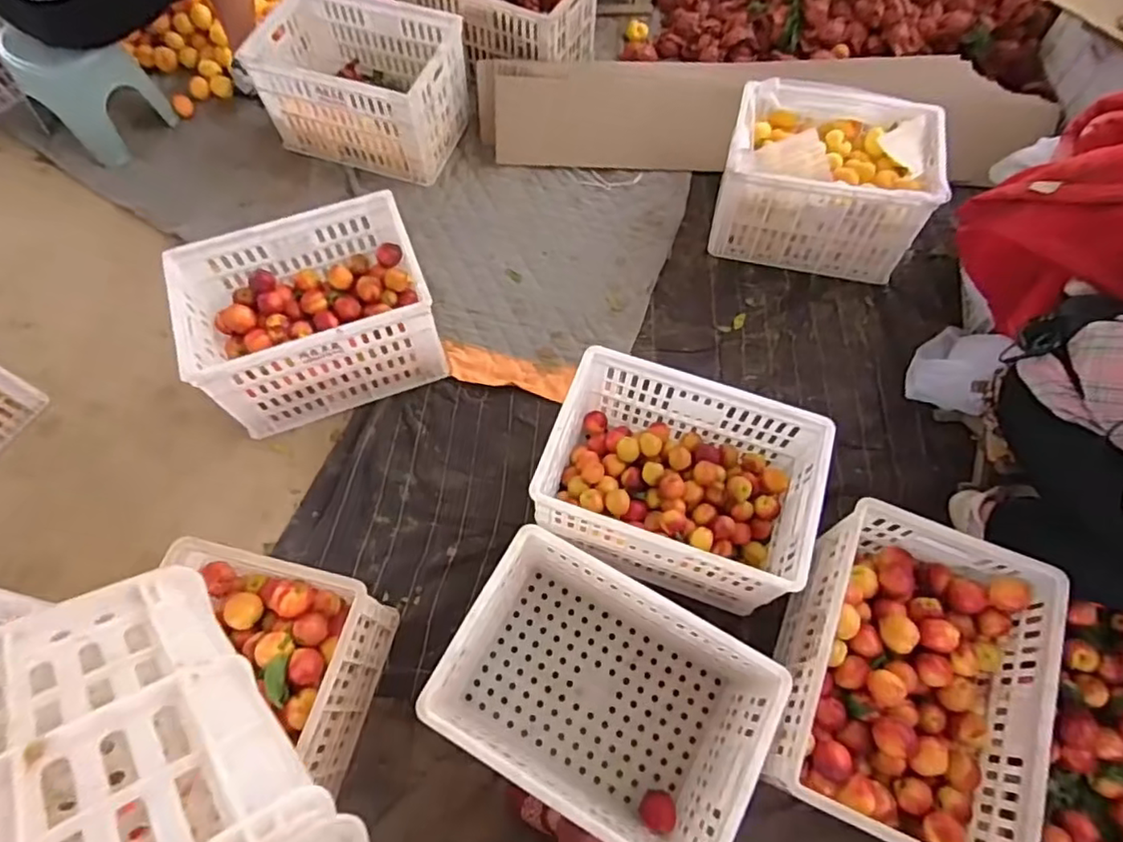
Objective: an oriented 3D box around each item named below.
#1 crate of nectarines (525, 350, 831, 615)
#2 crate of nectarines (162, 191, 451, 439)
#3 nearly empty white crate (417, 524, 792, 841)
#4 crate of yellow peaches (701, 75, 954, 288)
[{"bbox_3d":[0.231,0.122,1.268,0.495,0.281,0.349,18,63,8],"label":"crate of nectarines"},{"bbox_3d":[-0.569,-0.249,1.421,0.493,0.270,0.365,-21,65,-12],"label":"crate of nectarines"},{"bbox_3d":[0.067,0.488,1.110,0.507,0.325,0.365,27,65,12],"label":"nearly empty white crate"},{"bbox_3d":[0.673,-0.625,1.613,0.485,0.348,0.364,17,63,7],"label":"crate of yellow peaches"}]

